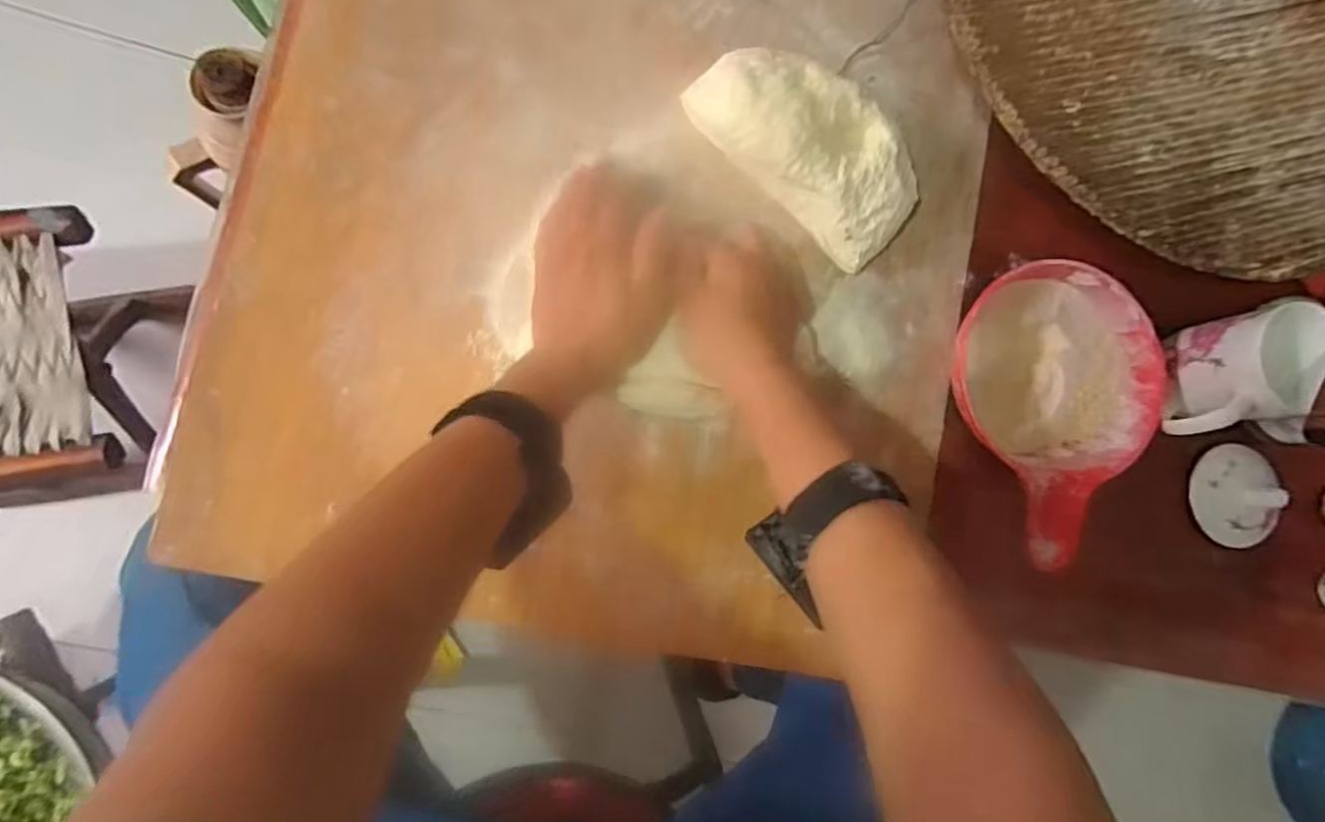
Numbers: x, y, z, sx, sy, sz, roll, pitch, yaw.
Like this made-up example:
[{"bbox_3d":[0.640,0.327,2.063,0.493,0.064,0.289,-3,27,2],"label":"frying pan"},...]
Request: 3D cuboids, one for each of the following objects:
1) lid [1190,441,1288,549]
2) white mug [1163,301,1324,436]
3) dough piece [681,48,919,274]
[{"bbox_3d":[0.482,0.071,0.546,0.066,0.021,0.085,-6,89,-9],"label":"lid"},{"bbox_3d":[0.435,-0.031,0.497,0.088,0.087,0.084,-6,89,-9],"label":"white mug"},{"bbox_3d":[0.104,-0.186,0.462,0.172,0.061,0.088,39,83,-6],"label":"dough piece"}]

